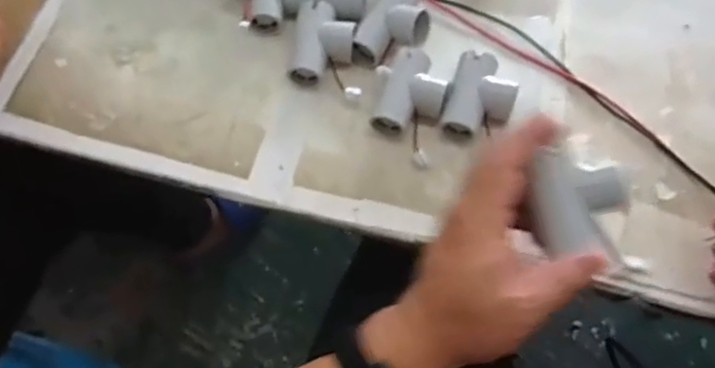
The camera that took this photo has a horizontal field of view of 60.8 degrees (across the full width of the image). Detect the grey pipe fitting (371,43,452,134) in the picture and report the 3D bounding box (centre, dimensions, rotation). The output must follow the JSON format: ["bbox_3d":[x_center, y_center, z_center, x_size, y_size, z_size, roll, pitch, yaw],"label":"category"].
[{"bbox_3d":[0.050,-0.077,0.516,0.052,0.024,0.075,20,69,11],"label":"grey pipe fitting"}]

